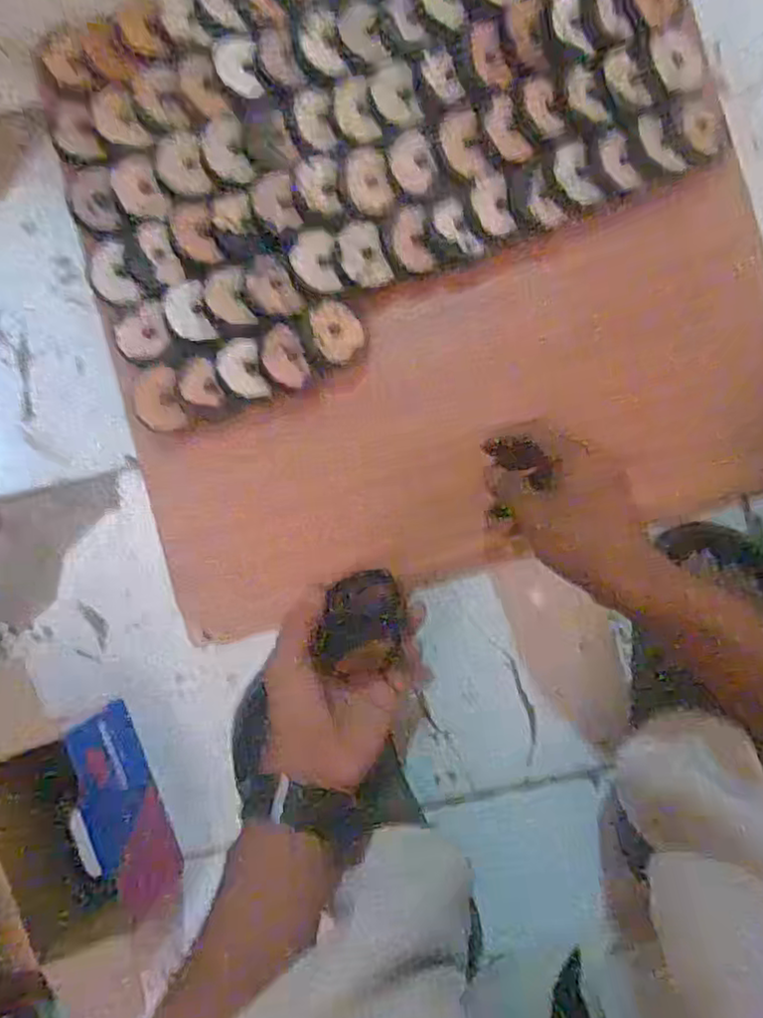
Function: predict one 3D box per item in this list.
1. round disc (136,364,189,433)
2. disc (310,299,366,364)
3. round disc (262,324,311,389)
[{"bbox_3d":[-0.165,-0.081,0.496,0.037,0.010,0.046,-11,89,2],"label":"round disc"},{"bbox_3d":[-0.033,-0.133,0.494,0.035,0.004,0.046,-27,89,2],"label":"disc"},{"bbox_3d":[-0.071,-0.112,0.492,0.030,0.004,0.047,-16,89,2],"label":"round disc"}]

